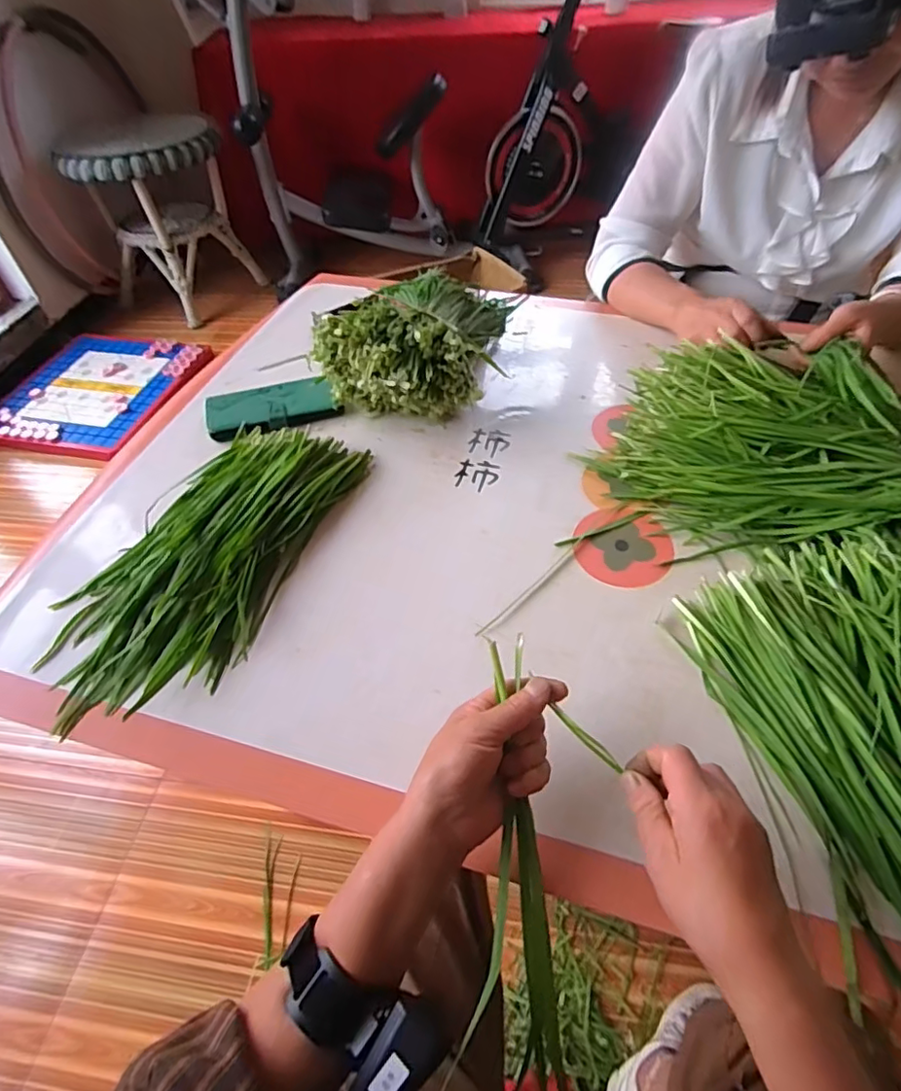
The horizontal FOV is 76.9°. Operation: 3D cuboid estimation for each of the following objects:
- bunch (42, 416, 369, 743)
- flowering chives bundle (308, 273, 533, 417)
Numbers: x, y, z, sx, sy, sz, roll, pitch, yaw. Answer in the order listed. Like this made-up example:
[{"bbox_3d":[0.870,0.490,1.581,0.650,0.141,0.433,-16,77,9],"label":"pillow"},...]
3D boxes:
[{"bbox_3d":[-0.234,0.004,0.554,0.172,0.037,0.348,16,53,16],"label":"bunch"},{"bbox_3d":[-0.001,-0.278,0.755,0.179,0.127,0.365,18,41,18],"label":"flowering chives bundle"}]

